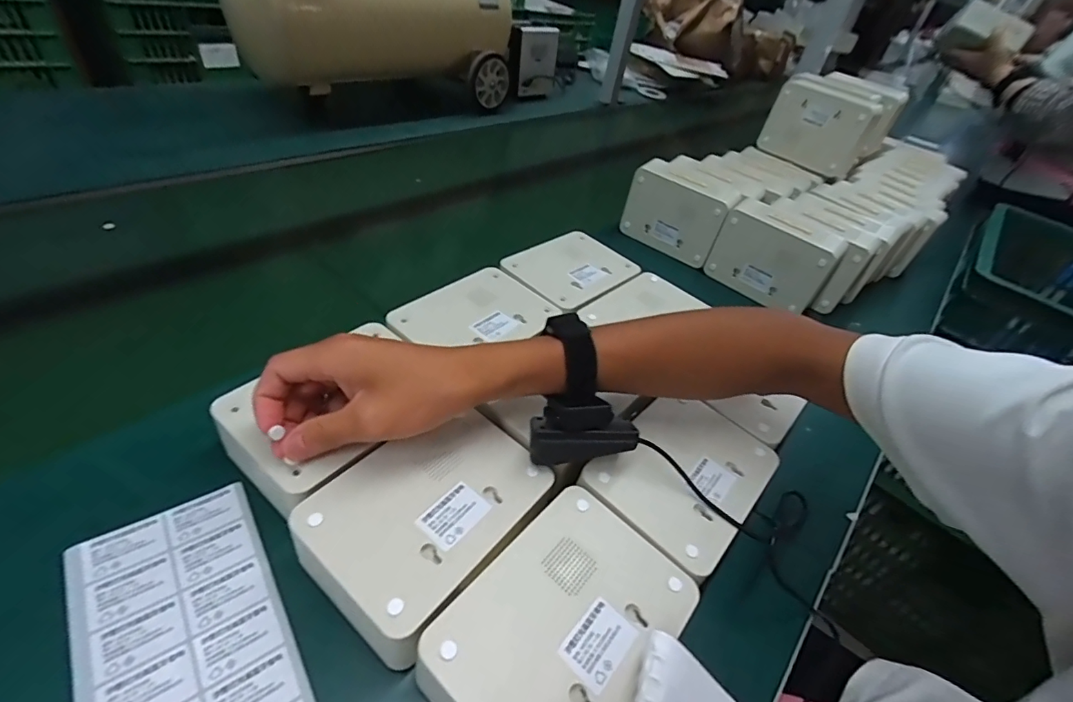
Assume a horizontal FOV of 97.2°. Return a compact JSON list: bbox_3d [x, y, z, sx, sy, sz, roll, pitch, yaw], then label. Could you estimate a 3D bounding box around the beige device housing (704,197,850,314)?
[{"bbox_3d":[0.312,-0.125,0.627,0.141,0.103,0.052,34,46,22],"label":"beige device housing"}]

